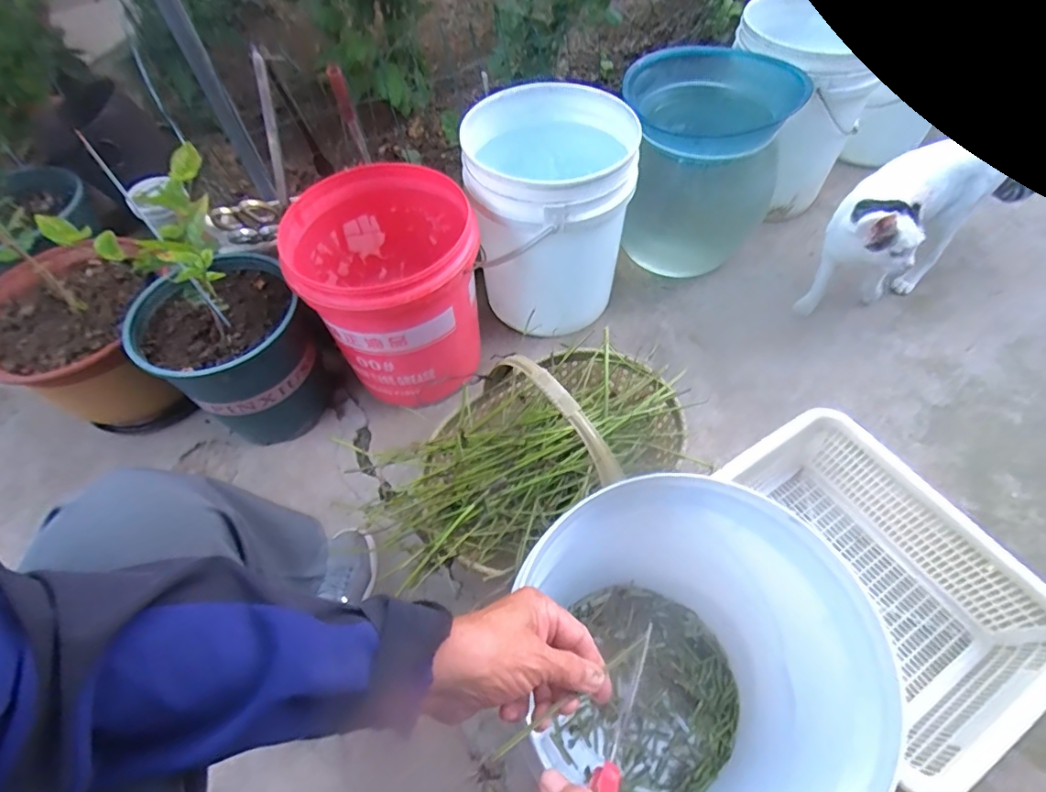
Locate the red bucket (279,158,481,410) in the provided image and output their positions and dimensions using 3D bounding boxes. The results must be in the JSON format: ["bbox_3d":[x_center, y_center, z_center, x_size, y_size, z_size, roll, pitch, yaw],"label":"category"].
[{"bbox_3d":[-0.225,-0.173,0.924,0.275,0.325,0.272,-2,56,3],"label":"red bucket"}]

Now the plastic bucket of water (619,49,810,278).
[{"bbox_3d":[0.354,-0.485,1.111,0.282,0.349,0.303,-1,56,1],"label":"plastic bucket of water"}]

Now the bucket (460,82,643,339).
[{"bbox_3d":[0.046,-0.333,0.995,0.276,0.342,0.280,-2,56,0],"label":"bucket"}]

